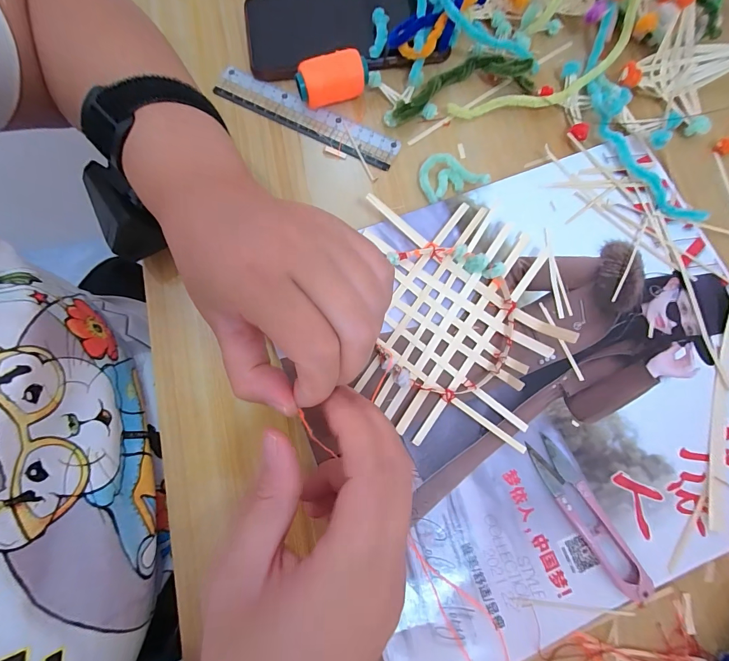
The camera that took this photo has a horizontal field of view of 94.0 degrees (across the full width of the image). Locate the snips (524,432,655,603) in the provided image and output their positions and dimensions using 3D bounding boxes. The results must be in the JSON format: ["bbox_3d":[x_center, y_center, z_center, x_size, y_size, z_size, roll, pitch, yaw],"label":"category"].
[{"bbox_3d":[0.140,0.115,0.213,0.023,0.012,0.099,-32,80,-6],"label":"snips"}]

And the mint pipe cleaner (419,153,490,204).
[{"bbox_3d":[0.066,-0.121,0.263,0.045,0.011,0.036,-21,80,-4],"label":"mint pipe cleaner"}]

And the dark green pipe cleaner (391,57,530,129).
[{"bbox_3d":[0.075,-0.199,0.271,0.118,0.025,0.035,-15,79,-3],"label":"dark green pipe cleaner"}]

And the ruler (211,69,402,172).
[{"bbox_3d":[-0.046,-0.173,0.276,0.154,0.005,0.030,27,83,3],"label":"ruler"}]

